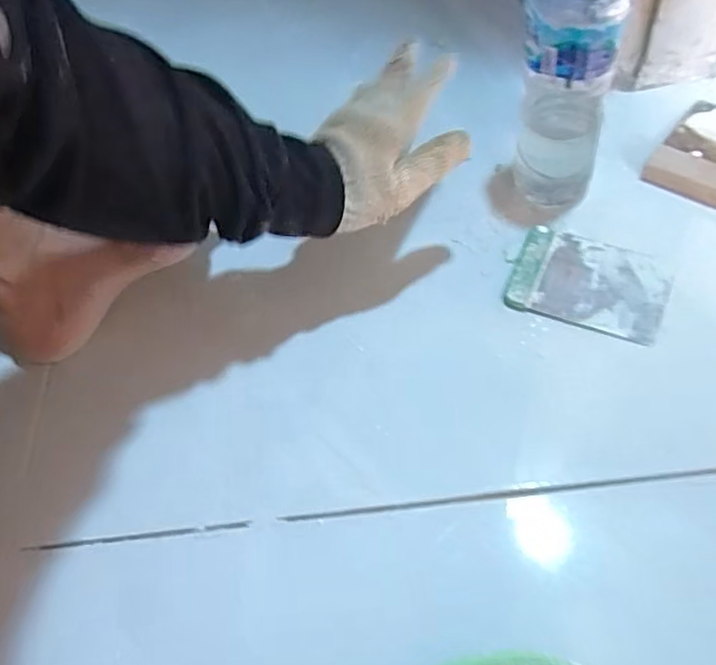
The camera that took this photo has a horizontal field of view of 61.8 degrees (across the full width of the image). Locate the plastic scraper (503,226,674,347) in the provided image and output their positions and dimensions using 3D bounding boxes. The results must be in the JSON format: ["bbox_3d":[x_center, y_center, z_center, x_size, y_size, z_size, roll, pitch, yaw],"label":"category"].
[{"bbox_3d":[0.176,-0.038,0.456,0.110,0.004,0.079,19,65,18],"label":"plastic scraper"}]

